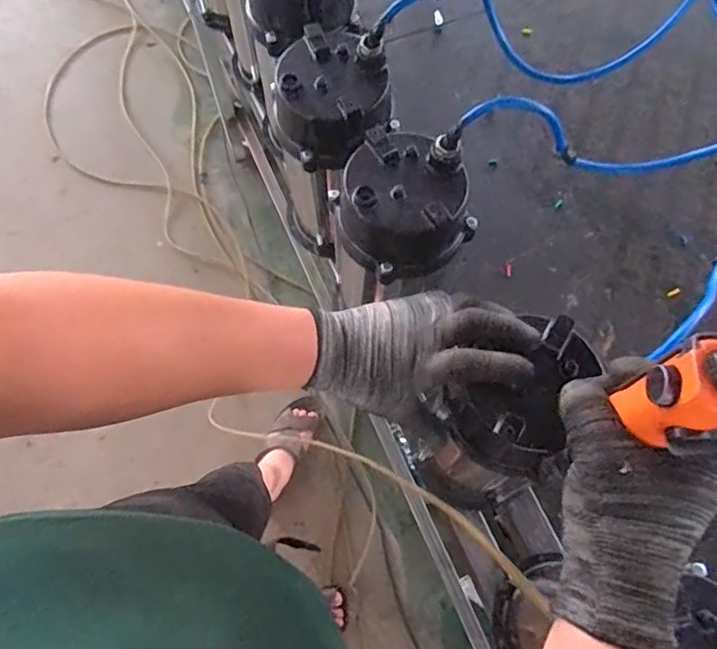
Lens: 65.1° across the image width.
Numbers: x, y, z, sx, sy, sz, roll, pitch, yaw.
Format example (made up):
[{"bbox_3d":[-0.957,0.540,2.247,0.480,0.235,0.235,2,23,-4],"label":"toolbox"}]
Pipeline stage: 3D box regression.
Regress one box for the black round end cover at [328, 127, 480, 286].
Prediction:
[{"bbox_3d":[0.038,-0.111,0.516,0.111,0.073,0.116,0,69,0],"label":"black round end cover"}]

